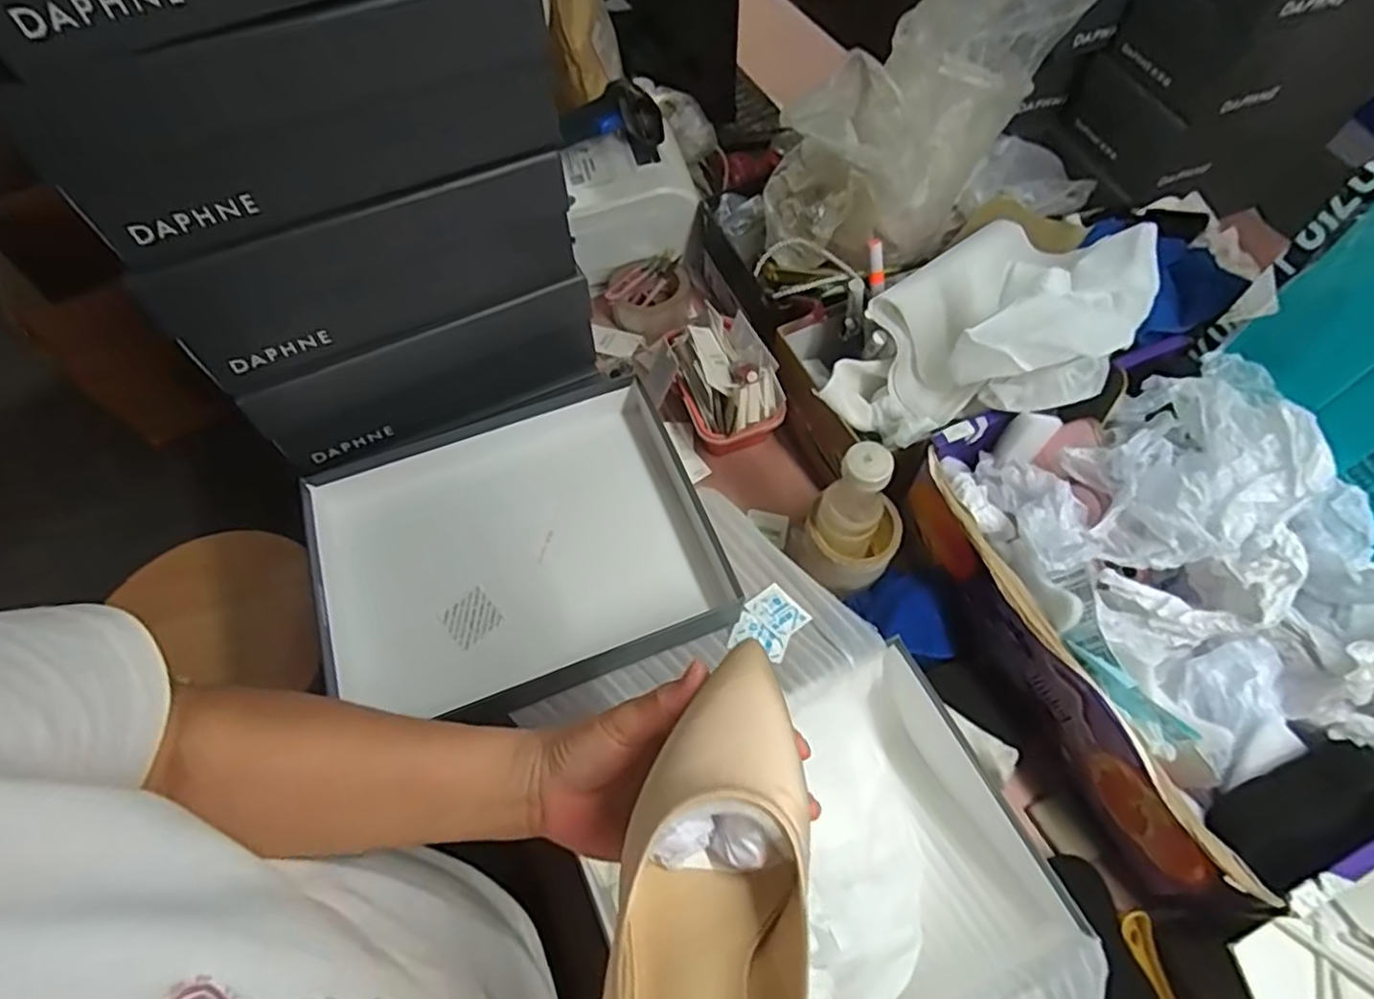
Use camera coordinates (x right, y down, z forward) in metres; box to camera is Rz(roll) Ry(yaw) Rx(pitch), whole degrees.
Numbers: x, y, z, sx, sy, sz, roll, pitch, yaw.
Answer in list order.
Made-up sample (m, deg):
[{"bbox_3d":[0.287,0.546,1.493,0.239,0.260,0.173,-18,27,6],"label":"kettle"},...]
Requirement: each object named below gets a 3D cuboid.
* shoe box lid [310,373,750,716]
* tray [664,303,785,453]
[{"bbox_3d":[-0.139,0.041,0.587,0.316,0.049,0.252,-20,62,-10],"label":"shoe box lid"},{"bbox_3d":[0.038,-0.134,0.783,0.096,0.087,0.166,-19,62,-9],"label":"tray"}]

